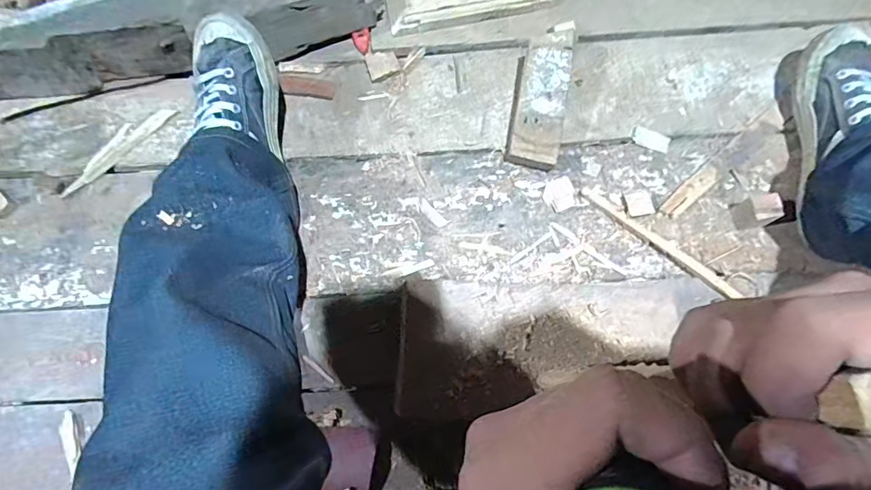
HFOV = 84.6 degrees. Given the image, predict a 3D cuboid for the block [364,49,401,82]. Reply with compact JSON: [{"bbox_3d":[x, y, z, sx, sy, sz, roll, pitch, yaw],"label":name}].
[{"bbox_3d":[-0.070,-0.242,0.643,0.040,0.004,0.042,-18,76,-4],"label":"block"}]

